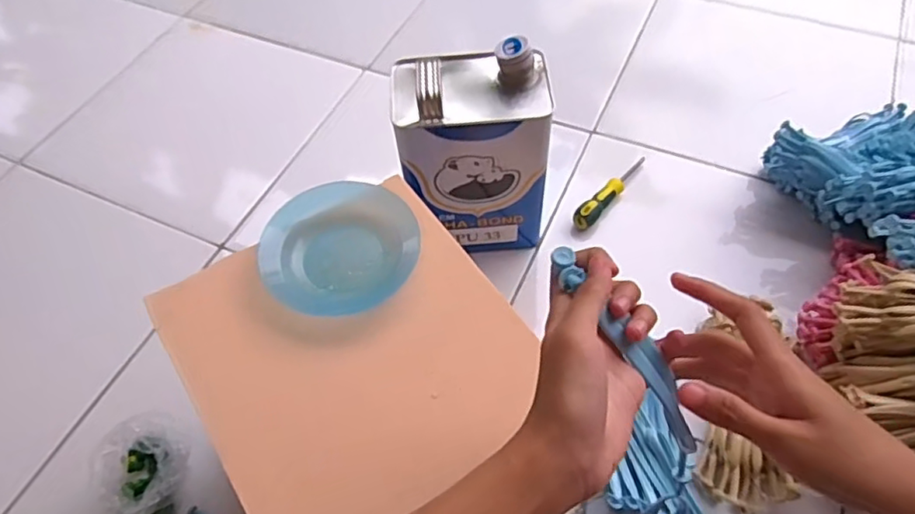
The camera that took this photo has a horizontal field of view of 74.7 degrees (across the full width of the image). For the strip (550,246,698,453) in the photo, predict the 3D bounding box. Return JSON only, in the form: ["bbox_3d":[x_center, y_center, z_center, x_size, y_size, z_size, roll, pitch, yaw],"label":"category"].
[{"bbox_3d":[0.096,0.050,0.332,0.024,0.008,0.136,-41,98,-21],"label":"strip"}]

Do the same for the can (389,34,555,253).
[{"bbox_3d":[0.020,-0.122,0.729,0.168,0.249,0.107,-7,57,-1],"label":"can"}]

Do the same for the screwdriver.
[{"bbox_3d":[0.221,-0.094,0.839,0.026,0.032,0.170,37,66,24],"label":"screwdriver"}]

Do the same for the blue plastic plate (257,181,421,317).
[{"bbox_3d":[-0.099,-0.009,0.506,0.128,0.024,0.116,-2,57,2],"label":"blue plastic plate"}]

